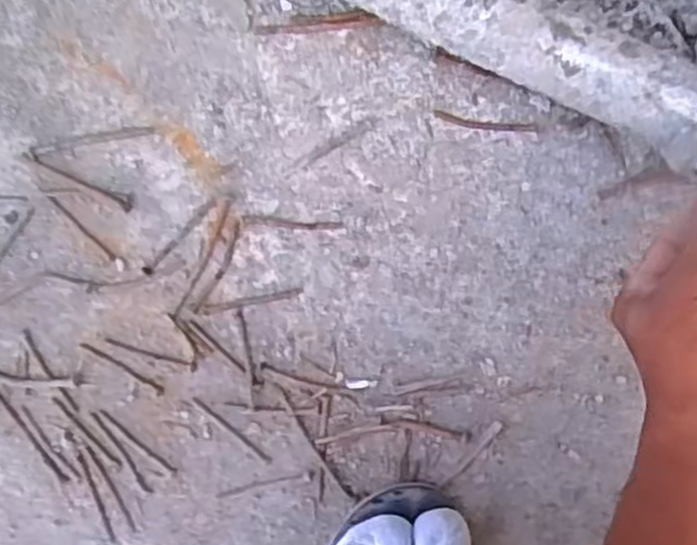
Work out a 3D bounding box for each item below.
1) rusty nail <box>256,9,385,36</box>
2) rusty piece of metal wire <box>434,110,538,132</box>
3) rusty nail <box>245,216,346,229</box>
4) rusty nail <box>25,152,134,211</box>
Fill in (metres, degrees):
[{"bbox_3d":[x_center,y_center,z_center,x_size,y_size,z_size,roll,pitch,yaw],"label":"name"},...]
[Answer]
[{"bbox_3d":[-0.022,-0.178,0.536,0.090,0.006,0.011,-4,88,9],"label":"rusty nail"},{"bbox_3d":[0.093,-0.101,0.510,0.069,0.004,0.008,12,90,10],"label":"rusty piece of metal wire"},{"bbox_3d":[-0.041,-0.035,0.540,0.073,0.004,0.006,4,89,10],"label":"rusty nail"},{"bbox_3d":[-0.204,-0.072,0.566,0.096,0.004,0.011,27,93,9],"label":"rusty nail"}]

